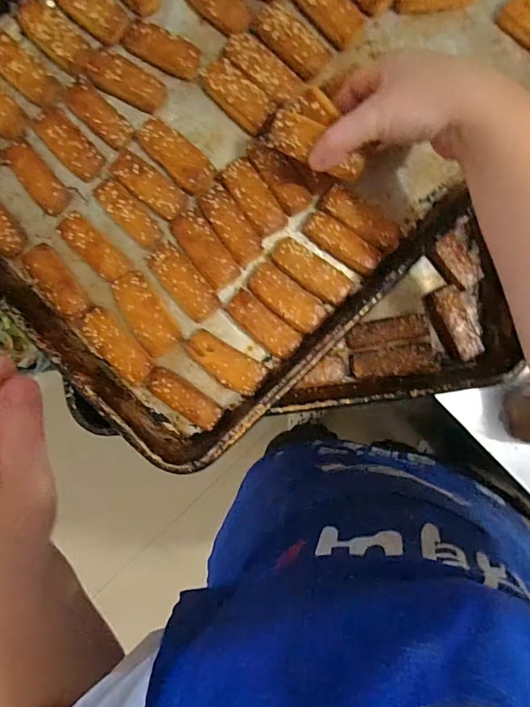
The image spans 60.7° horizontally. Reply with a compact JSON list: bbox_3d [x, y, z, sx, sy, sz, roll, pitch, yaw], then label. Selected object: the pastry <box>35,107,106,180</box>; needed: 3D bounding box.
[{"bbox_3d":[-0.166,-0.178,0.383,0.029,0.010,0.070,-43,87,2],"label":"pastry"}]

